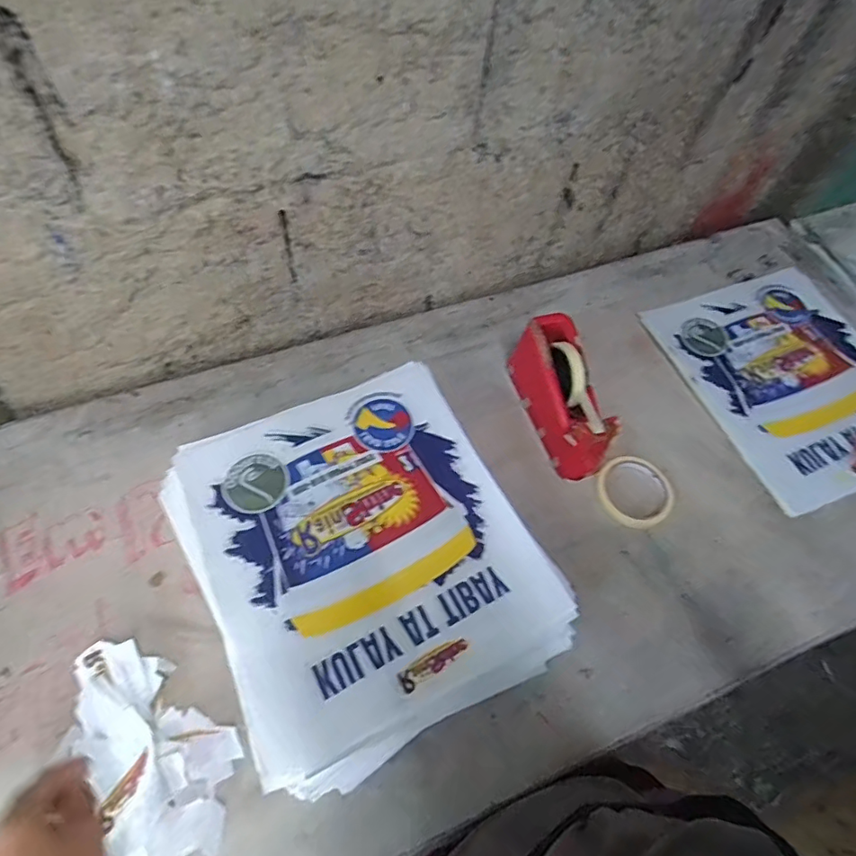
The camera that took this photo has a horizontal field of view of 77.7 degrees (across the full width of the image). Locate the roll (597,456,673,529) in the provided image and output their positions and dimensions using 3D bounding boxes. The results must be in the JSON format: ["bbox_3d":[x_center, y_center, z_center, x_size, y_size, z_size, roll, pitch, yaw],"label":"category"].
[{"bbox_3d":[0.266,0.080,0.682,0.095,0.010,0.093,2,61,-3],"label":"roll"}]

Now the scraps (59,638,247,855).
[{"bbox_3d":[-0.266,0.304,0.511,0.133,0.038,0.216,-24,66,-16],"label":"scraps"}]

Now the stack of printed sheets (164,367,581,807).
[{"bbox_3d":[-0.071,0.135,0.605,0.344,0.044,0.389,-26,66,-17],"label":"stack of printed sheets"}]

